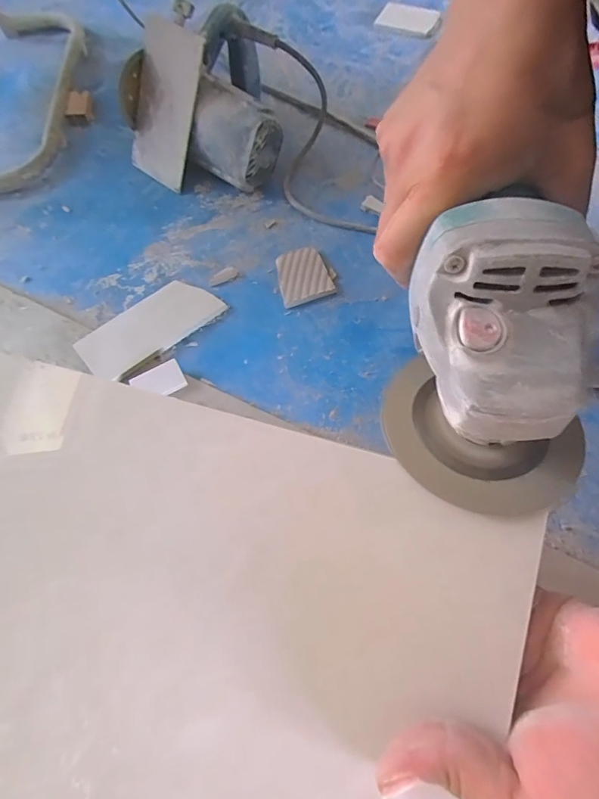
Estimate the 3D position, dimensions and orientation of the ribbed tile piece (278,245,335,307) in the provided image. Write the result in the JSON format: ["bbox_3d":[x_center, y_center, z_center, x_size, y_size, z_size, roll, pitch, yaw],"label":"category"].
[{"bbox_3d":[0.002,-0.149,0.514,0.061,0.010,0.073,-19,66,-6],"label":"ribbed tile piece"}]

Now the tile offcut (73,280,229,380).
[{"bbox_3d":[-0.169,-0.083,0.491,0.156,0.010,0.071,-39,69,-14],"label":"tile offcut"}]

